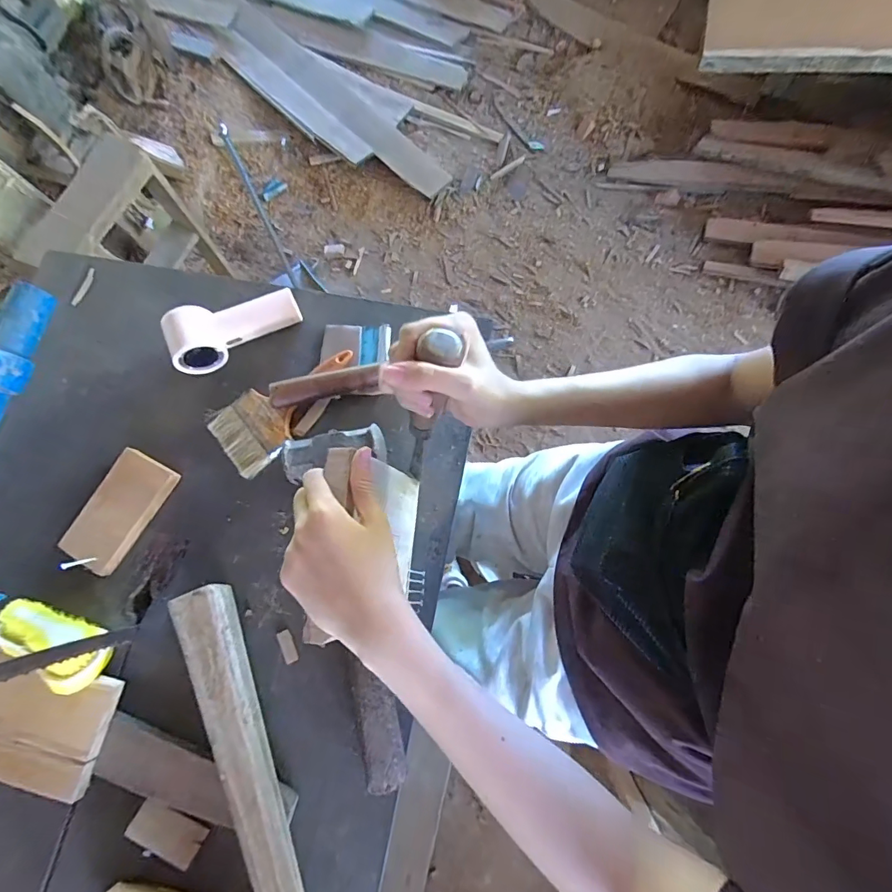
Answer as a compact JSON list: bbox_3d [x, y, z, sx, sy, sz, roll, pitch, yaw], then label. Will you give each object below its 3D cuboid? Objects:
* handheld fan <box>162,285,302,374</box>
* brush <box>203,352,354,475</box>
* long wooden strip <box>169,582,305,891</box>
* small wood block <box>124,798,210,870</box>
[{"bbox_3d":[-0.267,-0.154,0.545,0.160,0.053,0.064,-30,76,-3],"label":"handheld fan"},{"bbox_3d":[-0.198,-0.057,0.537,0.086,0.020,0.188,43,82,13],"label":"brush"},{"bbox_3d":[-0.186,0.313,0.416,0.049,0.045,0.363,-23,75,-2],"label":"long wooden strip"},{"bbox_3d":[-0.272,0.376,0.428,0.070,0.009,0.032,26,49,4],"label":"small wood block"}]

